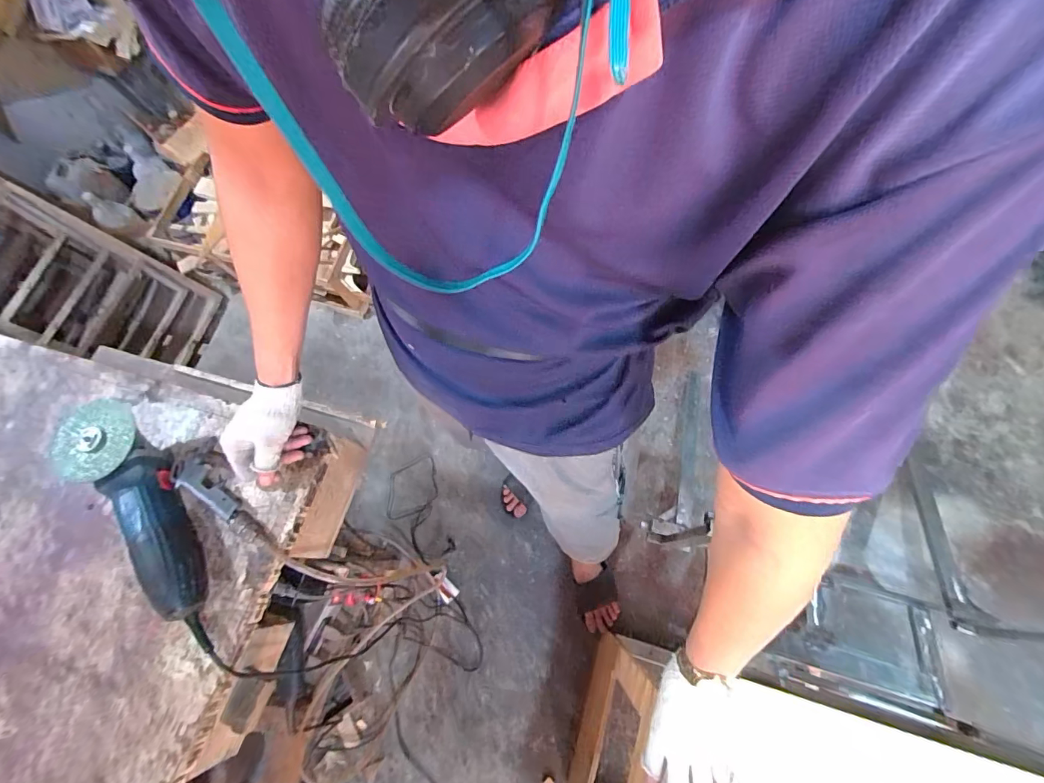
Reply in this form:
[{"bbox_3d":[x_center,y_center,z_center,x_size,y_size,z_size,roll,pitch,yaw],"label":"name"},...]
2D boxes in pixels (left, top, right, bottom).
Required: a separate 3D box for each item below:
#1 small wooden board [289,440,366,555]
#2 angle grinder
[{"bbox_3d":[-0.279,0.156,0.661,0.015,0.117,0.166,10,70,7],"label":"small wooden board"},{"bbox_3d":[-0.463,0.139,0.548,0.083,0.082,0.287,-31,87,-8],"label":"angle grinder"}]

